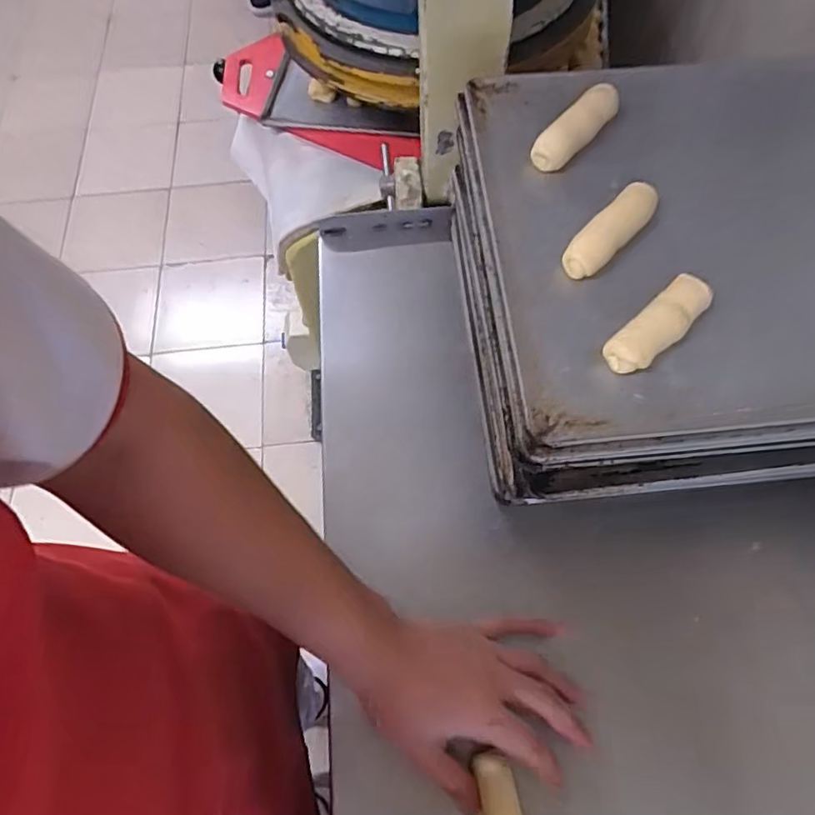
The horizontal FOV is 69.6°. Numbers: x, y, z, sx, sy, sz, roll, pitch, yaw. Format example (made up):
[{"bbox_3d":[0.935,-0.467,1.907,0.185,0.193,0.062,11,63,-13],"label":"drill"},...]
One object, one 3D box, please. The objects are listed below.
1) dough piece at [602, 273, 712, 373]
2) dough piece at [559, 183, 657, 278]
[{"bbox_3d":[0.167,-0.053,0.393,0.085,0.022,0.028,-40,70,-17],"label":"dough piece"},{"bbox_3d":[0.147,-0.127,0.424,0.024,0.025,0.089,40,71,18],"label":"dough piece"}]

